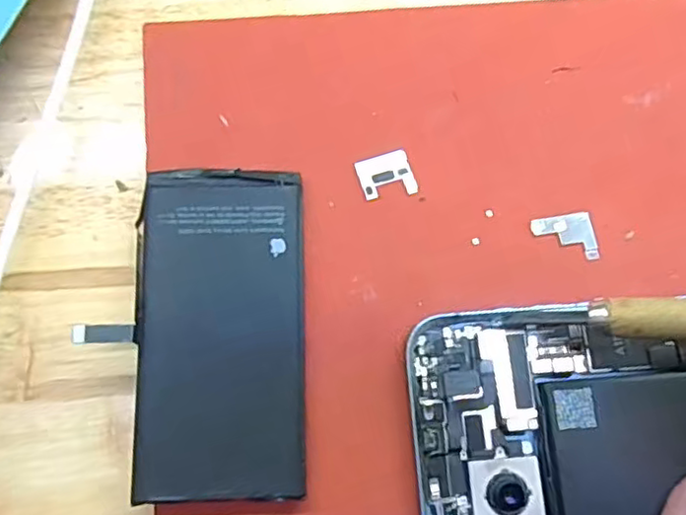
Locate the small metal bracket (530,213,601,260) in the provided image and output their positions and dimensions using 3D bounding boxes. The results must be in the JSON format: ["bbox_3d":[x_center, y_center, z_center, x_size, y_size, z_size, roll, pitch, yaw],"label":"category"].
[{"bbox_3d":[0.071,-0.007,0.198,0.019,0.004,0.015,-8,77,-3],"label":"small metal bracket"}]

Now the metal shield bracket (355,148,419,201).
[{"bbox_3d":[0.014,-0.027,0.201,0.017,0.004,0.015,-17,78,-5],"label":"metal shield bracket"}]

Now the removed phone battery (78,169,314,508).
[{"bbox_3d":[-0.040,0.021,0.185,0.057,0.006,0.098,-1,79,-5],"label":"removed phone battery"}]

